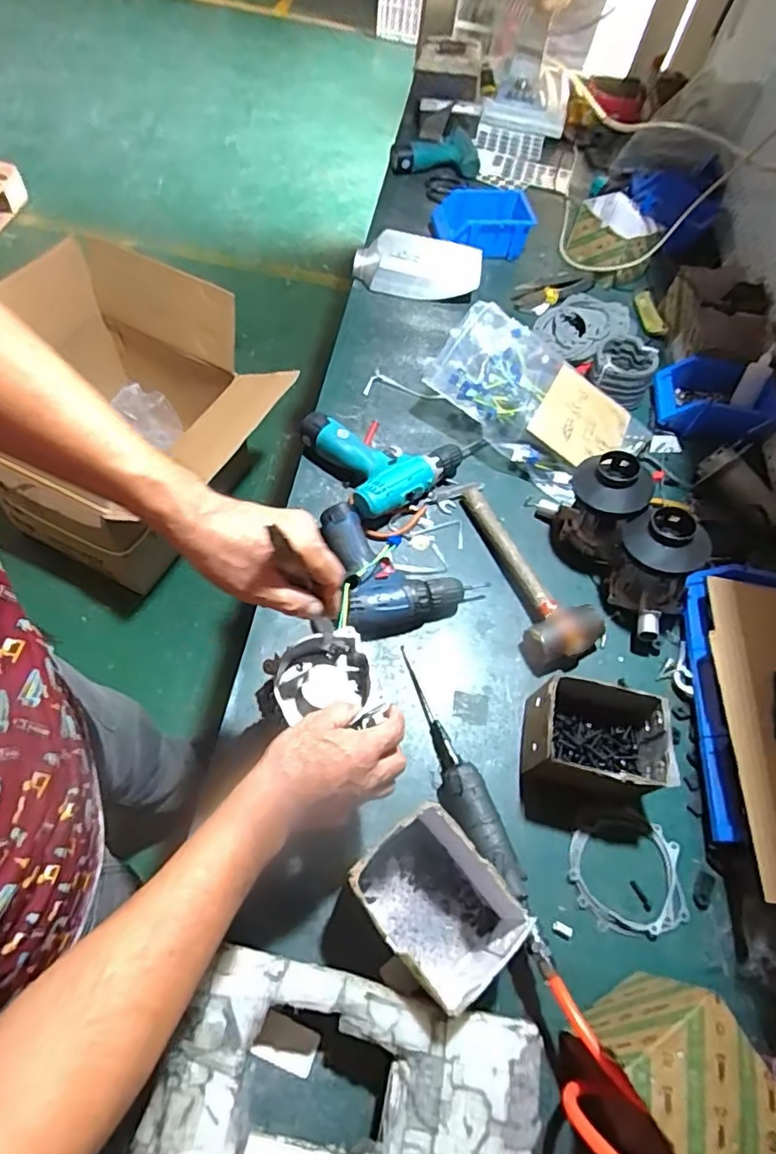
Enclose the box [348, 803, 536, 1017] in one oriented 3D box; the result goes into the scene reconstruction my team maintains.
[{"bbox_3d":[0.047,0.310,0.556,0.149,0.095,0.111,42,68,17],"label":"box"}]

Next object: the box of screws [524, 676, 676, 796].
[{"bbox_3d":[0.231,0.177,0.644,0.149,0.082,0.108,8,63,1],"label":"box of screws"}]

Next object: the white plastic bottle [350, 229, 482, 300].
[{"bbox_3d":[0.055,-0.575,1.071,0.231,0.075,0.090,7,63,1],"label":"white plastic bottle"}]

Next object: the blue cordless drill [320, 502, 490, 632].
[{"bbox_3d":[0.017,-0.024,0.768,0.190,0.057,0.184,-14,64,-10],"label":"blue cordless drill"}]

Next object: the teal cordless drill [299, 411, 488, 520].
[{"bbox_3d":[0.009,-0.200,0.862,0.235,0.063,0.193,-34,69,-18],"label":"teal cordless drill"}]

